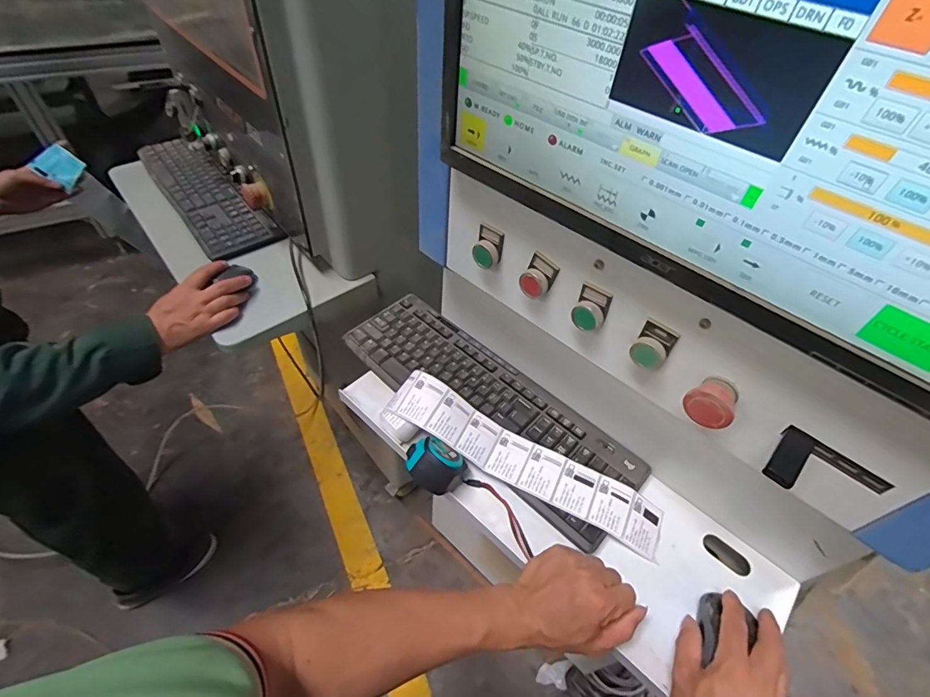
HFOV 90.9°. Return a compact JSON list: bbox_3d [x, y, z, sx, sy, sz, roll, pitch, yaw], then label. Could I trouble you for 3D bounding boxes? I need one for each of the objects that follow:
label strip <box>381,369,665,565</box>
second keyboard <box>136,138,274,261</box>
[{"bbox_3d":[0.068,0.128,0.541,0.343,0.040,0.068,23,51,15],"label":"label strip"},{"bbox_3d":[-0.518,-0.311,0.885,0.109,0.021,0.431,-29,58,-27],"label":"second keyboard"}]

